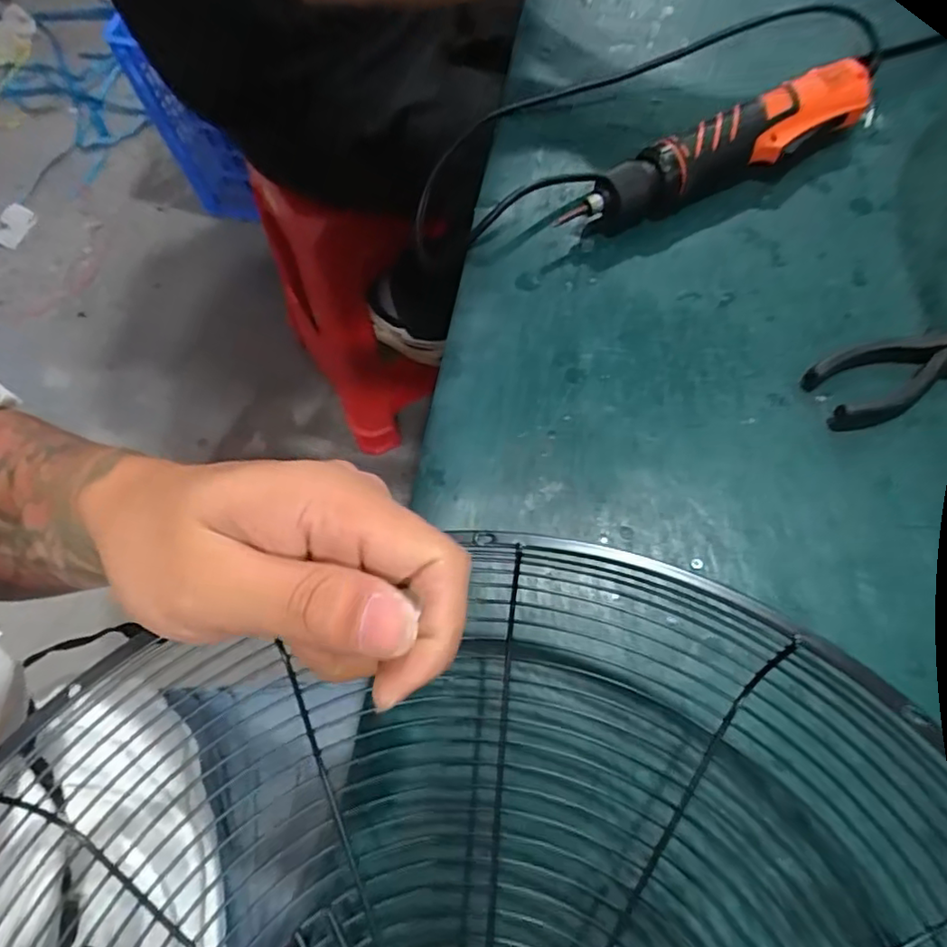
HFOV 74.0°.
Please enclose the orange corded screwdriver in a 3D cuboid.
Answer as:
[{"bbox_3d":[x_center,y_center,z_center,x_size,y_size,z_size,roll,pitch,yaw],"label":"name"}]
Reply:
[{"bbox_3d":[0.187,-0.243,0.470,0.264,0.037,0.050,-29,68,-12],"label":"orange corded screwdriver"}]

